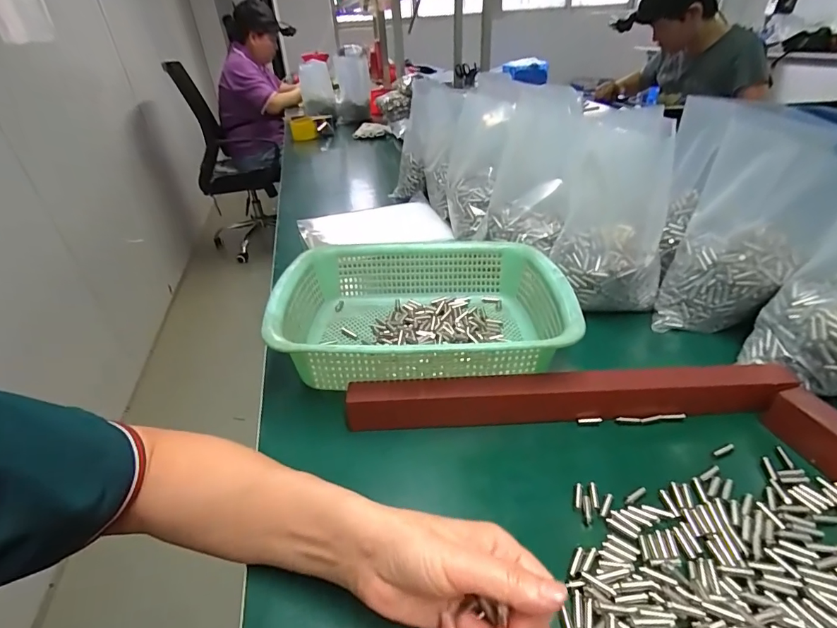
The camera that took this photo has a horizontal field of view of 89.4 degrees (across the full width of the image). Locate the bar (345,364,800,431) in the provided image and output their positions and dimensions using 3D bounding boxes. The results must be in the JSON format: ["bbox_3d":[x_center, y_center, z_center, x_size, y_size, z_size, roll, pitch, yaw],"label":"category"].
[{"bbox_3d":[0.132,0.076,0.387,0.386,0.040,0.030,-3,32,1],"label":"bar"}]

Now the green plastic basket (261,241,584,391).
[{"bbox_3d":[0.006,0.002,0.471,0.297,0.090,0.223,-3,32,1],"label":"green plastic basket"}]

